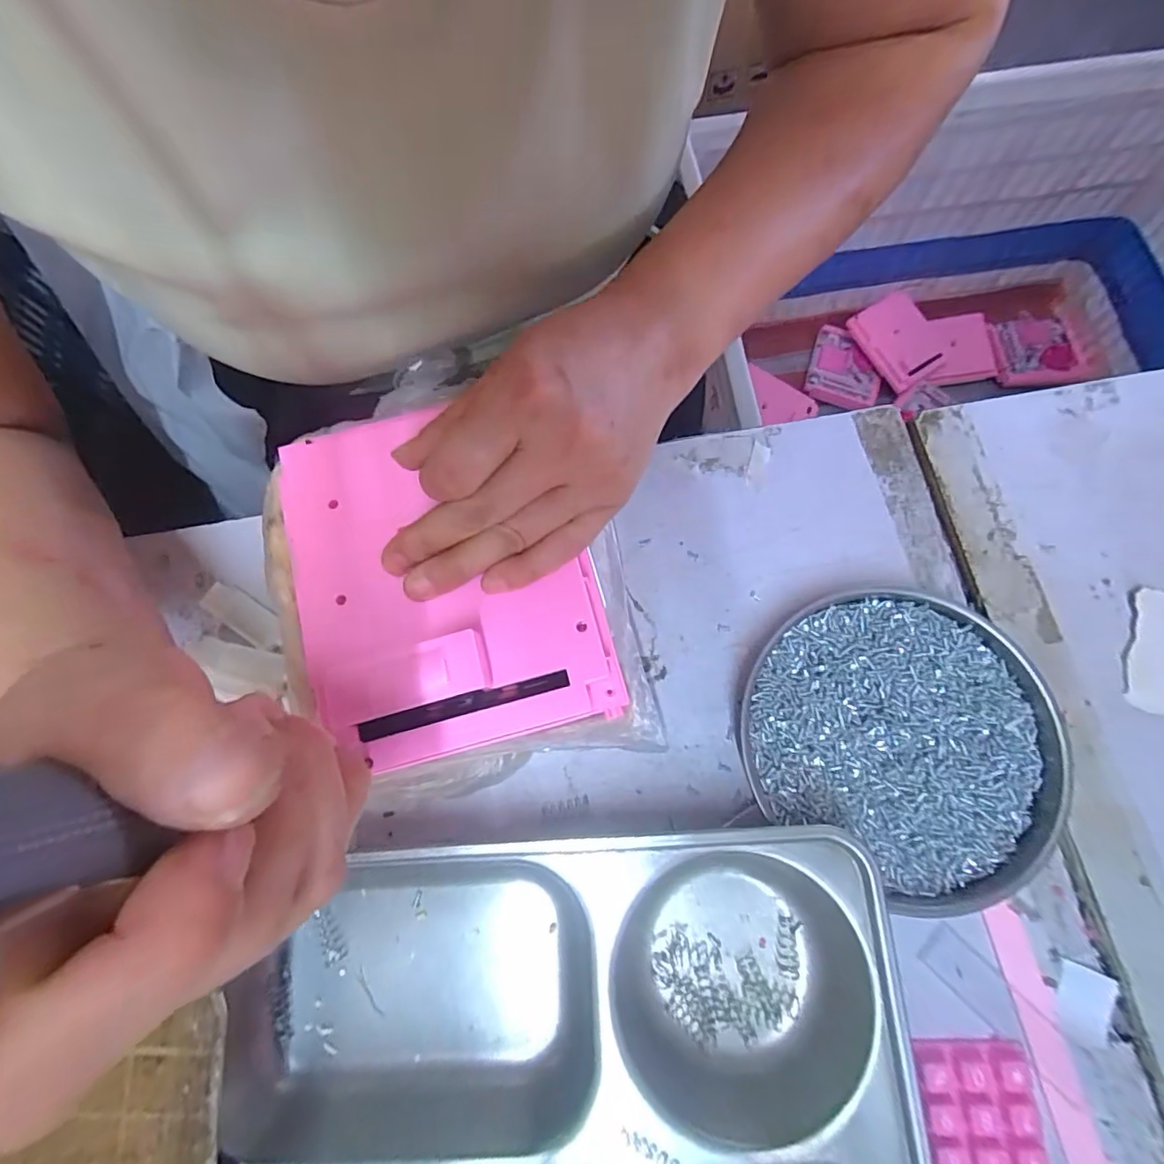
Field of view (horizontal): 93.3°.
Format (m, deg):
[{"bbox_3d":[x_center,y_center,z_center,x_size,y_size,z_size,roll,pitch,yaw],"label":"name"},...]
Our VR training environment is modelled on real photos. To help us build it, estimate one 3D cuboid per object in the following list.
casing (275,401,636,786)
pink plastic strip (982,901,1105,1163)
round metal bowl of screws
[{"bbox_3d":[-0.063,-0.005,0.237,0.122,0.027,0.154,-18,74,-4],"label":"casing"},{"bbox_3d":[0.194,0.191,0.230,0.015,0.004,0.098,-10,74,-2],"label":"pink plastic strip"},{"bbox_3d":[0.147,0.069,0.255,0.132,0.022,0.125,0,74,1],"label":"round metal bowl of screws"}]

